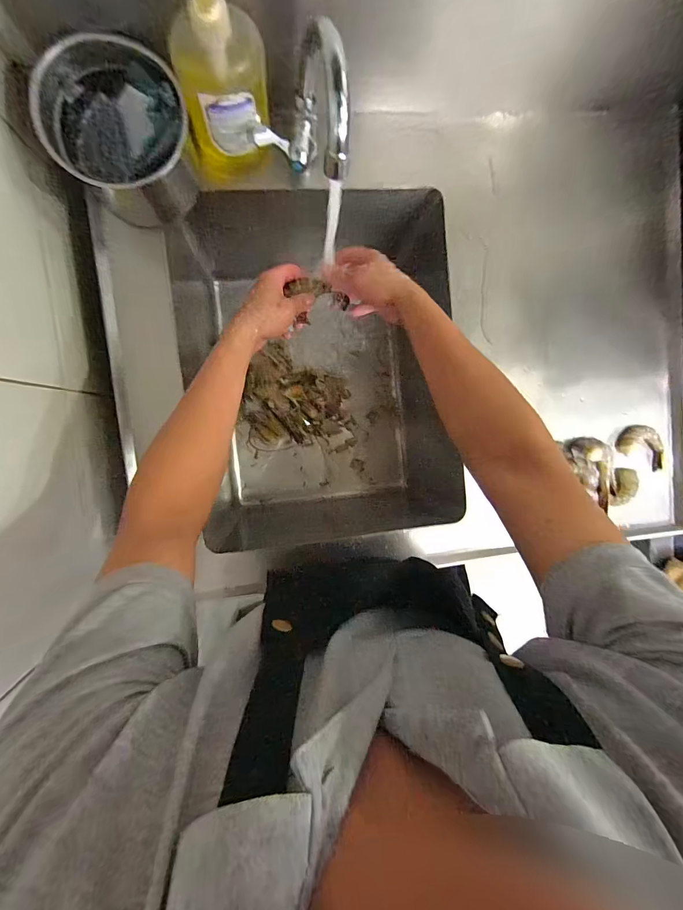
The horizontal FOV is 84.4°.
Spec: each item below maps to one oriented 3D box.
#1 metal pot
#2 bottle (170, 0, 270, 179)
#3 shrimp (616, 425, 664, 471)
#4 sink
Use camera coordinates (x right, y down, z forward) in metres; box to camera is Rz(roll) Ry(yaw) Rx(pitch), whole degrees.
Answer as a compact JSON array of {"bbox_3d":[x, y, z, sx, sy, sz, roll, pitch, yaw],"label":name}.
[{"bbox_3d":[-0.262,-0.383,0.458,0.149,0.105,0.143,0,94,-6],"label":"metal pot"},{"bbox_3d":[-0.135,-0.418,0.419,0.099,0.224,0.058,-5,95,-6],"label":"bottle"},{"bbox_3d":[0.502,-0.016,0.626,0.080,0.024,0.053,26,91,-7],"label":"shrimp"},{"bbox_3d":[-0.037,-0.135,0.719,0.404,0.317,0.471,-9,95,-6],"label":"sink"}]

